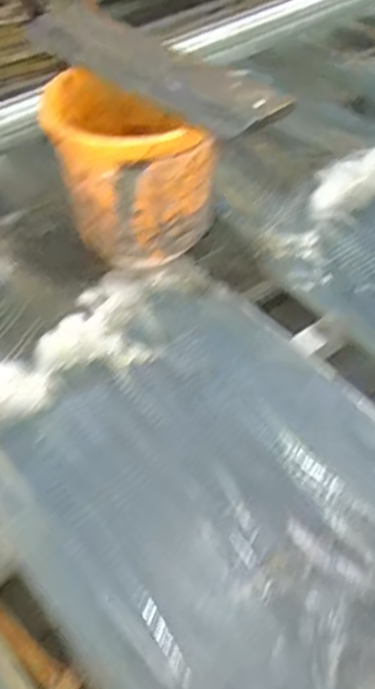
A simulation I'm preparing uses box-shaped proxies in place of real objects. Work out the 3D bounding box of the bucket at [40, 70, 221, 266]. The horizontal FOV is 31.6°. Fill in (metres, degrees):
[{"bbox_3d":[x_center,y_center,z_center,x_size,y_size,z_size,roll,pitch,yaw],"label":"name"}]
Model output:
[{"bbox_3d":[-0.079,-0.261,0.976,0.210,0.223,0.224,-4,47,-1],"label":"bucket"}]

